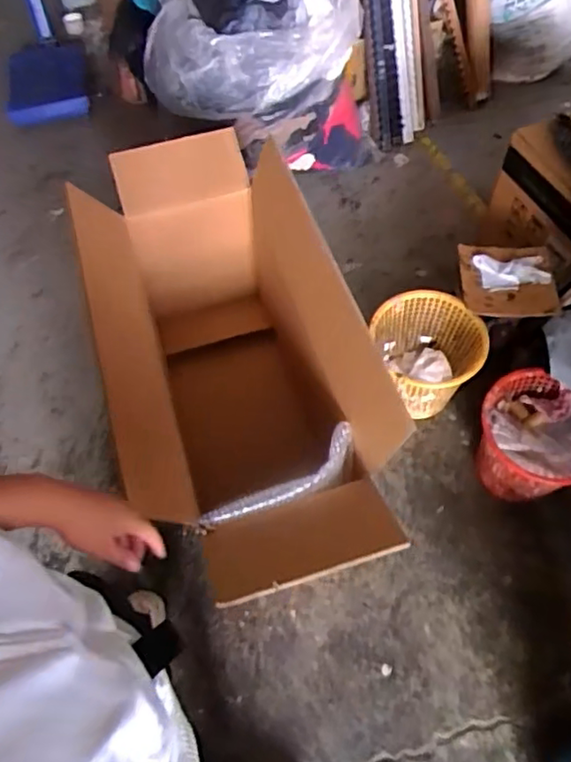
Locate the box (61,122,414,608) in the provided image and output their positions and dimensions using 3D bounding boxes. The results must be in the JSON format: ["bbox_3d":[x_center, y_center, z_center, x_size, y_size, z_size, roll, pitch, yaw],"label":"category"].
[{"bbox_3d":[-0.127,-0.032,1.398,0.476,0.546,1.095,-17,60,-8],"label":"box"}]

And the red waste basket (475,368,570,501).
[{"bbox_3d":[0.580,0.153,1.418,0.271,0.222,0.246,32,65,19],"label":"red waste basket"}]

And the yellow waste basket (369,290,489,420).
[{"bbox_3d":[0.365,-0.060,1.557,0.244,0.242,0.264,-1,59,1],"label":"yellow waste basket"}]

